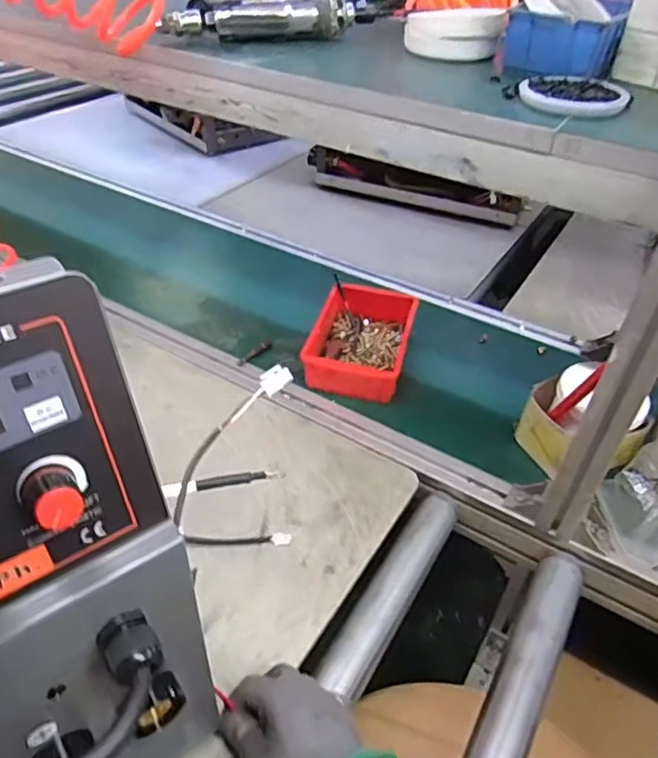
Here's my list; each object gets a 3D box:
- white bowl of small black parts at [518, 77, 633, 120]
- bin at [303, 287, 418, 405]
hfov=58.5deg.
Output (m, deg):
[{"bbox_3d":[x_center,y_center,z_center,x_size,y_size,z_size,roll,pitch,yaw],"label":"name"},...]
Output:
[{"bbox_3d":[0.213,-0.244,0.508,0.082,0.017,0.082,2,41,-2],"label":"white bowl of small black parts"},{"bbox_3d":[0.045,-0.054,0.857,0.137,0.060,0.203,12,42,10],"label":"bin"}]

